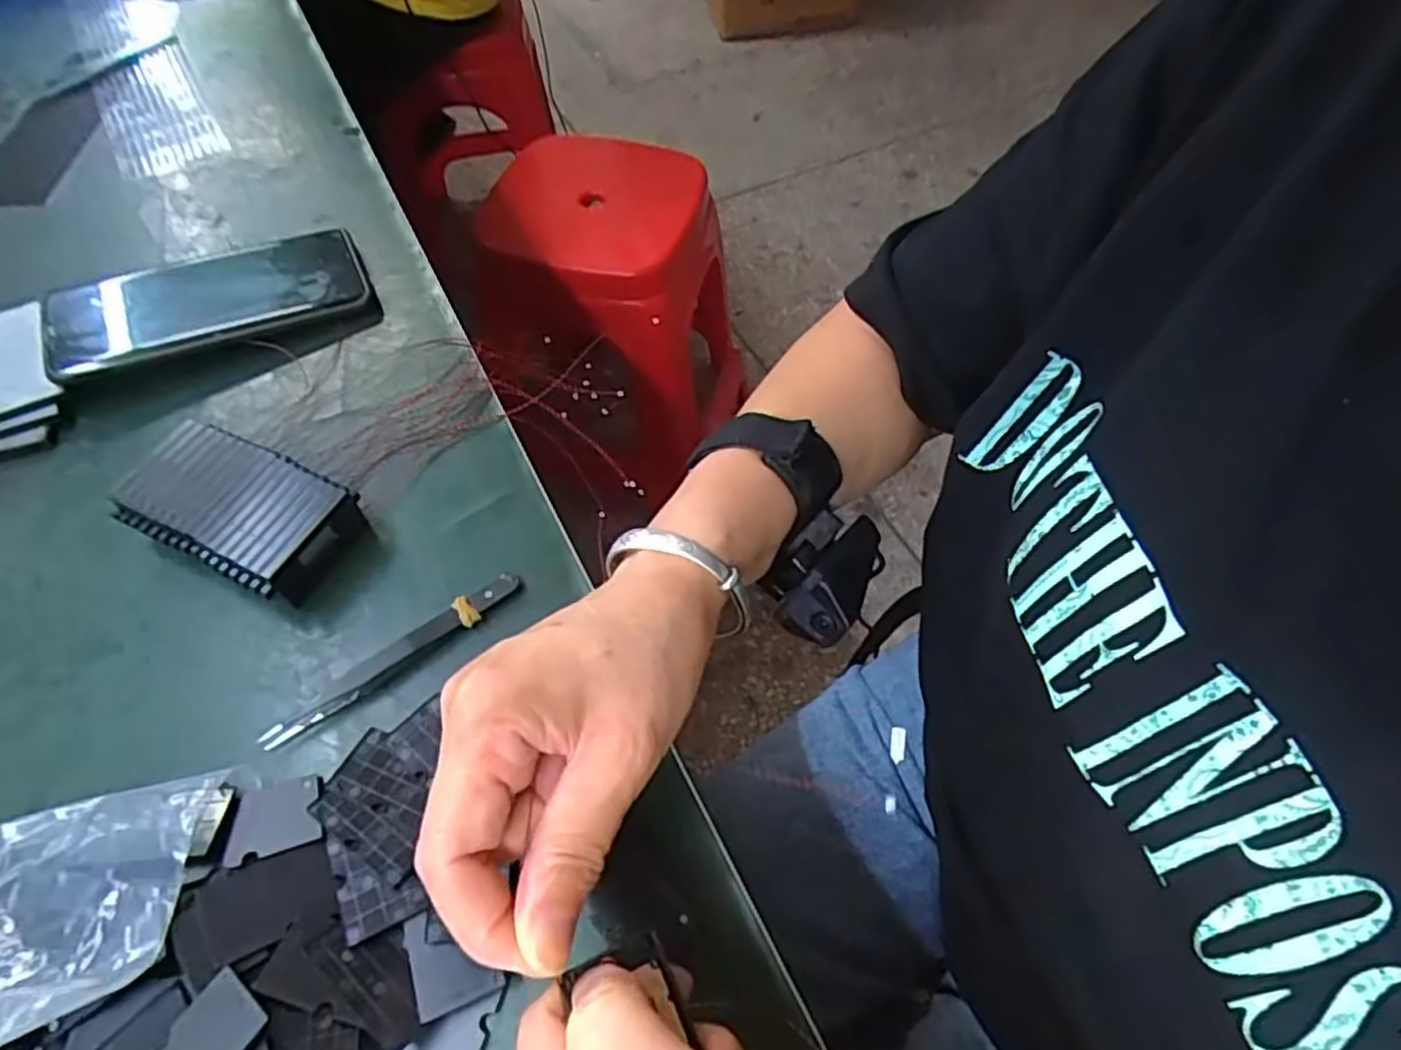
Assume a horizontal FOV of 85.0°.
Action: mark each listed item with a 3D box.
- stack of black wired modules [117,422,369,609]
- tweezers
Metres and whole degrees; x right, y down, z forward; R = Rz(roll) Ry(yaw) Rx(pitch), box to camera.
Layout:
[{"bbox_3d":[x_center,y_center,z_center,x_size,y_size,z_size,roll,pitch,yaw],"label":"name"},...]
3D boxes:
[{"bbox_3d":[-0.211,-0.005,0.351,0.104,0.027,0.056,22,60,15],"label":"stack of black wired modules"},{"bbox_3d":[-0.130,0.055,0.327,0.116,0.007,0.013,-33,62,-19],"label":"tweezers"}]

